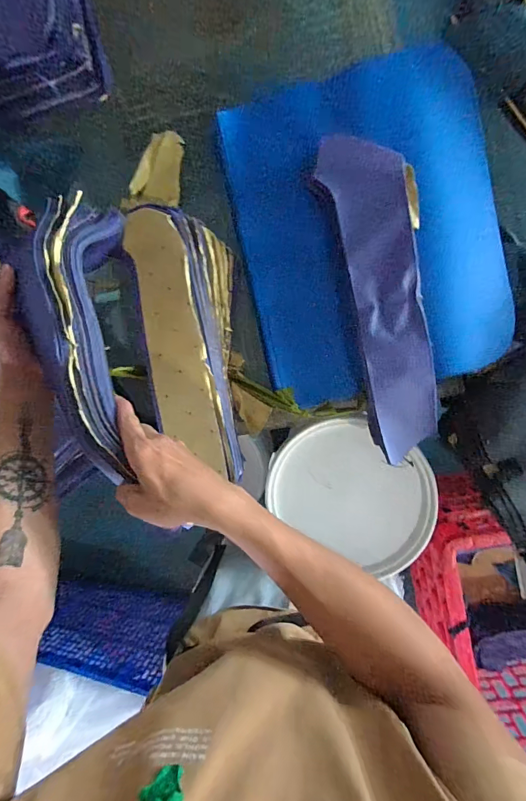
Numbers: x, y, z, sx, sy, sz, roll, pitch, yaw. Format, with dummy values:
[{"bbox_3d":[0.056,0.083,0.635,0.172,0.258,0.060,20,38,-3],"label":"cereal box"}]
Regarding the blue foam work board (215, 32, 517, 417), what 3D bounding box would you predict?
[{"bbox_3d":[0.154,-0.250,0.579,0.381,0.074,0.467,-12,90,8],"label":"blue foam work board"}]

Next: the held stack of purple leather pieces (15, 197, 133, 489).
[{"bbox_3d":[-0.192,-0.081,0.408,0.066,0.084,0.329,-14,74,8],"label":"held stack of purple leather pieces"}]

